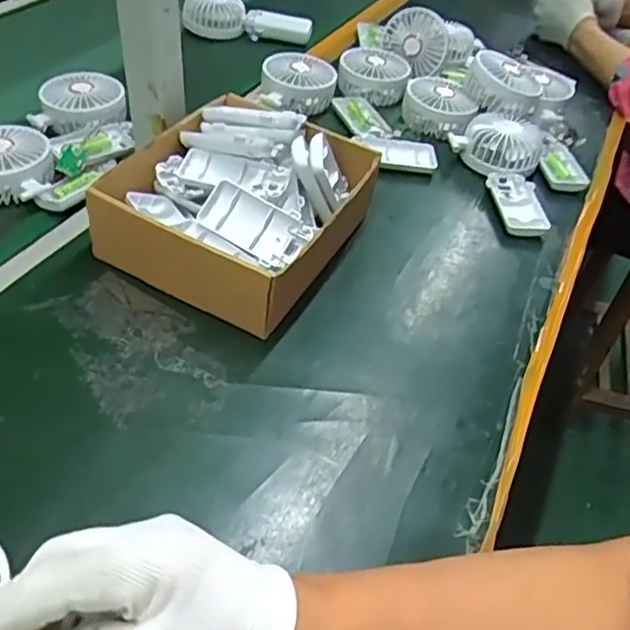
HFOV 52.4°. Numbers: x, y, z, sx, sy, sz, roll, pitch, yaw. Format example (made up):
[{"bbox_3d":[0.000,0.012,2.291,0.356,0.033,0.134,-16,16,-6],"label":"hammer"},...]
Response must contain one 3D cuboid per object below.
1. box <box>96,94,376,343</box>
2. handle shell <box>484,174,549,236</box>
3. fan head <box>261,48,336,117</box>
[{"bbox_3d":[-0.062,-0.102,0.564,0.178,0.082,0.212,22,46,16],"label":"box"},{"bbox_3d":[0.213,-0.116,0.677,0.044,0.018,0.091,-2,44,-9],"label":"handle shell"},{"bbox_3d":[-0.019,-0.274,0.756,0.087,0.049,0.081,6,44,0],"label":"fan head"}]

